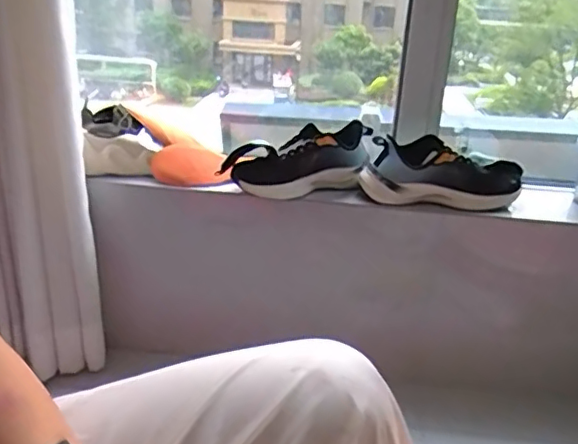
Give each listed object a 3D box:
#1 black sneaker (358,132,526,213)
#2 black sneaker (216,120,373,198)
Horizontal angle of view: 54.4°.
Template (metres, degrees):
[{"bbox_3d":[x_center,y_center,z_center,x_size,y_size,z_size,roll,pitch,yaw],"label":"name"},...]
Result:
[{"bbox_3d":[0.265,-0.085,0.986,0.256,0.101,0.113,13,24,19],"label":"black sneaker"},{"bbox_3d":[0.017,-0.109,1.001,0.255,0.110,0.084,-2,24,-15],"label":"black sneaker"}]

